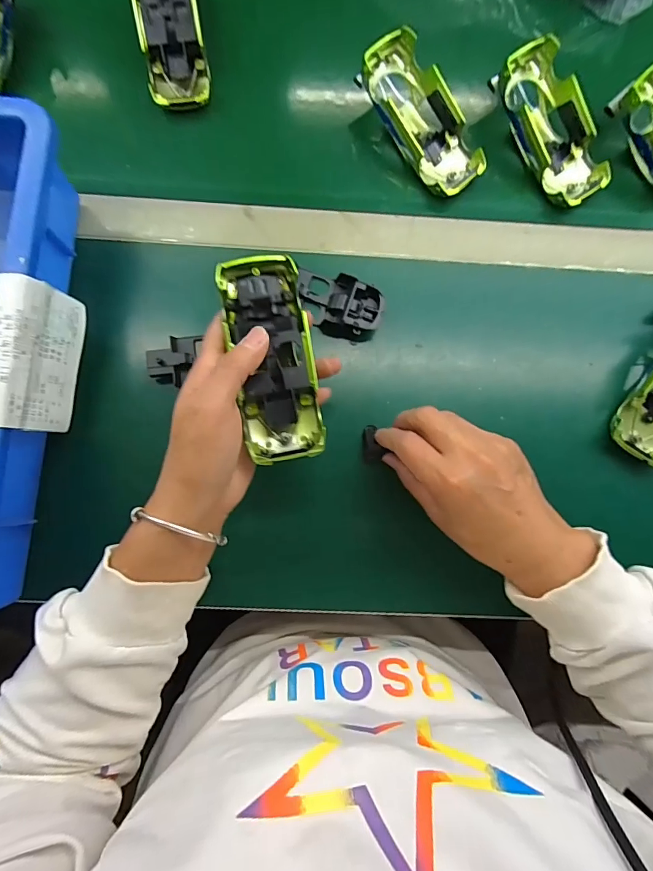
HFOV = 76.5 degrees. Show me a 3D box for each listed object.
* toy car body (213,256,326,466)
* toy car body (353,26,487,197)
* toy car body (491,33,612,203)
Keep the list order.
[{"bbox_3d":[-0.036,-0.050,0.278,0.051,0.024,0.133,-10,91,-4],"label":"toy car body"},{"bbox_3d":[0.084,-0.279,0.370,0.055,0.038,0.133,-37,99,-7],"label":"toy car body"},{"bbox_3d":[0.201,-0.273,0.373,0.058,0.032,0.132,-32,98,-6],"label":"toy car body"}]

